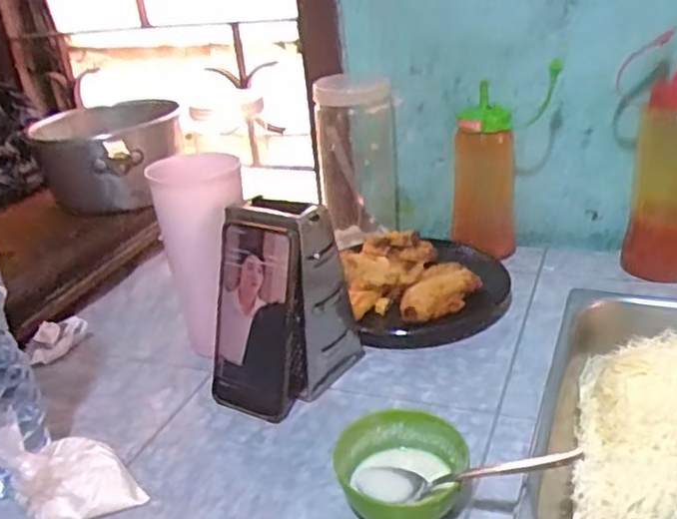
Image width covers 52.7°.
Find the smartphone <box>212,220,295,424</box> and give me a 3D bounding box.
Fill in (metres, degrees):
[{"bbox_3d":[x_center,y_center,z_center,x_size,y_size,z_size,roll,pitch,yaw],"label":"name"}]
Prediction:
[{"bbox_3d":[-0.074,0.052,0.595,0.078,0.167,0.016,12,12,31],"label":"smartphone"}]

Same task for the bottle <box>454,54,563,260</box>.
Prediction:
[{"bbox_3d":[0.192,-0.105,0.801,0.118,0.194,0.062,1,27,15],"label":"bottle"}]

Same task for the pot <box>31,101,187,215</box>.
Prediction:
[{"bbox_3d":[-0.292,-0.132,0.873,0.168,0.100,0.167,-5,26,3],"label":"pot"}]

